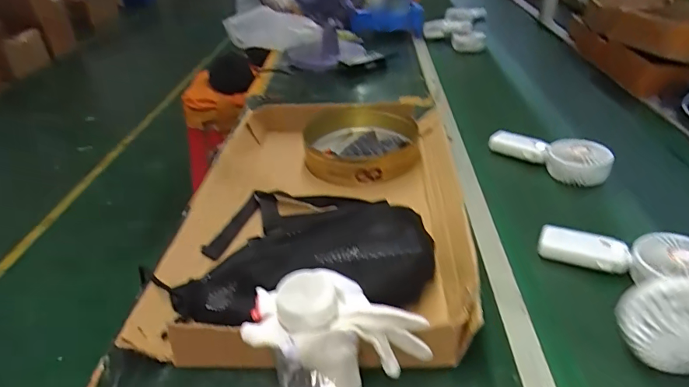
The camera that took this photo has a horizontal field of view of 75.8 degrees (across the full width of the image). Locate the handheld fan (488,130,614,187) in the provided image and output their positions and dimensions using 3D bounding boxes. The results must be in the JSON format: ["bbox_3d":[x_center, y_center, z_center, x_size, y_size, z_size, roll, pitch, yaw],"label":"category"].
[{"bbox_3d":[0.332,-0.062,0.726,0.073,0.058,0.187,-27,42,-34],"label":"handheld fan"}]

